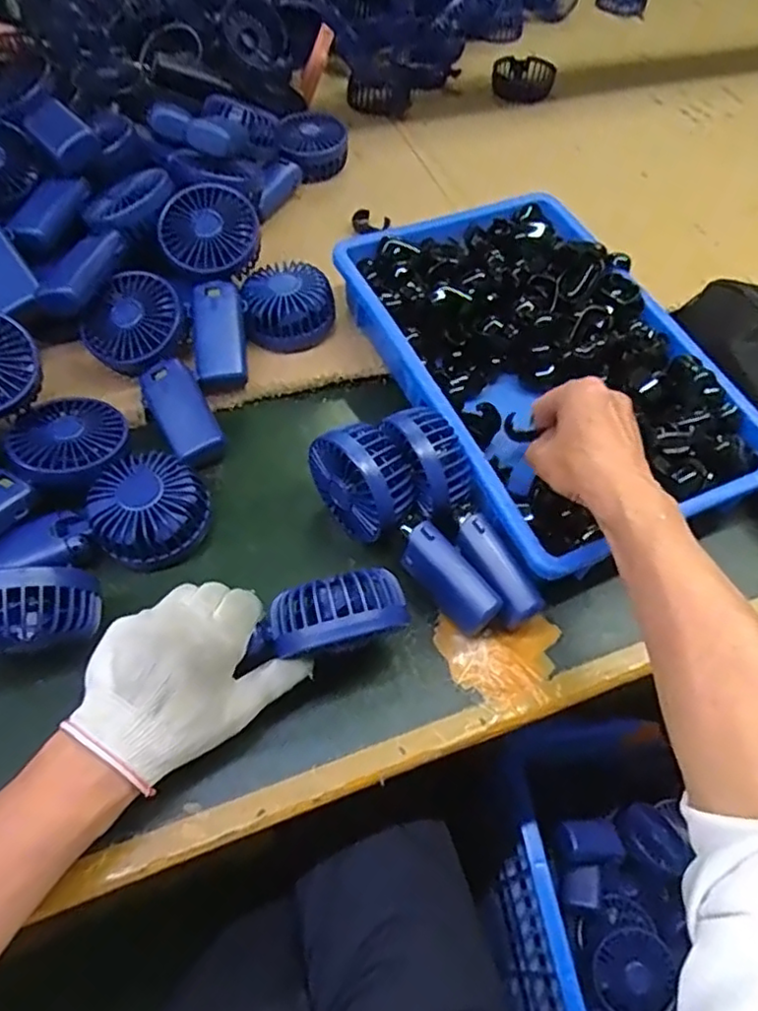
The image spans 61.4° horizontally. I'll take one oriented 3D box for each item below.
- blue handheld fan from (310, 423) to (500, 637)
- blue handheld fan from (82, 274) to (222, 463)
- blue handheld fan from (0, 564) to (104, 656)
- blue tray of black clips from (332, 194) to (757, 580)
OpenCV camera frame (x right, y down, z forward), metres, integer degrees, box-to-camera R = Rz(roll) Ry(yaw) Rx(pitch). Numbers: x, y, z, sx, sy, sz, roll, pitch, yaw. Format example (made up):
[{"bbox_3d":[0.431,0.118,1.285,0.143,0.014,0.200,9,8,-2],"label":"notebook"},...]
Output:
[{"bbox_3d":[0.021,0.014,0.465,0.045,0.072,0.174,-32,64,-24],"label":"blue handheld fan"},{"bbox_3d":[-0.190,-0.114,0.551,0.082,0.051,0.176,-27,81,-21],"label":"blue handheld fan"},{"bbox_3d":[-0.276,0.080,0.407,0.189,0.074,0.038,-11,56,3],"label":"blue handheld fan"},{"bbox_3d":[0.141,-0.127,0.547,0.245,0.052,0.358,-20,59,-17],"label":"blue tray of black clips"}]

